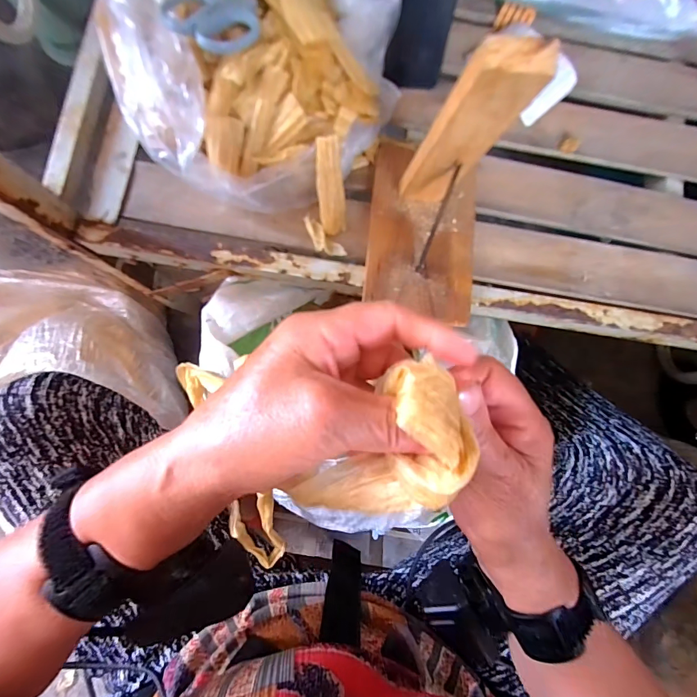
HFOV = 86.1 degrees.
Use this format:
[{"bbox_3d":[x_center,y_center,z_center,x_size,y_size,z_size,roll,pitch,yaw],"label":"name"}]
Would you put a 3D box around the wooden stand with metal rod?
[{"bbox_3d":[0.076,-0.117,0.280,0.101,0.184,0.161,5,83,-4],"label":"wooden stand with metal rod"}]

